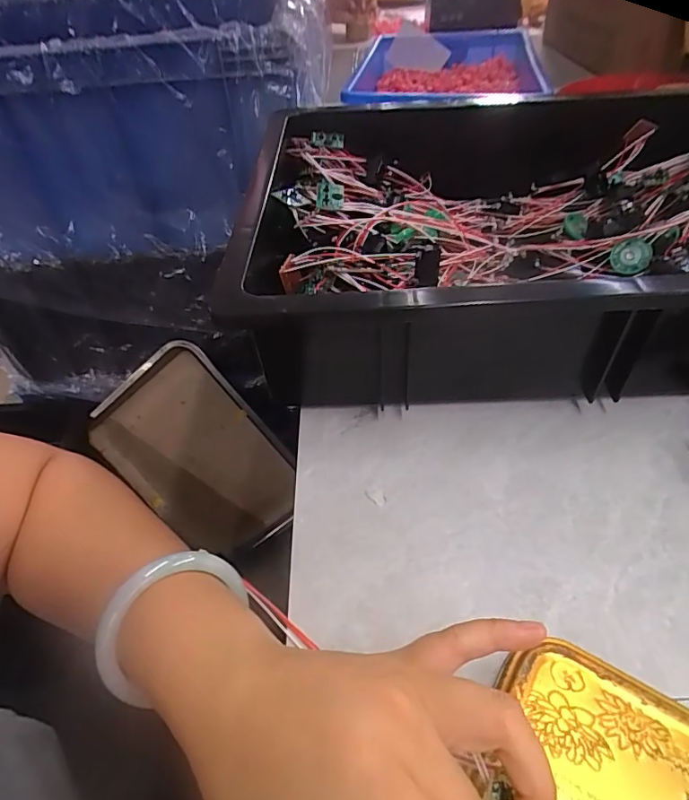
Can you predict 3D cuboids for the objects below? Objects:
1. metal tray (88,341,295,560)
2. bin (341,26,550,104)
[{"bbox_3d":[-0.248,0.104,0.832,0.267,0.335,0.018,-35,7,17],"label":"metal tray"},{"bbox_3d":[0.143,-0.432,0.673,0.228,0.055,0.335,6,47,9],"label":"bin"}]

